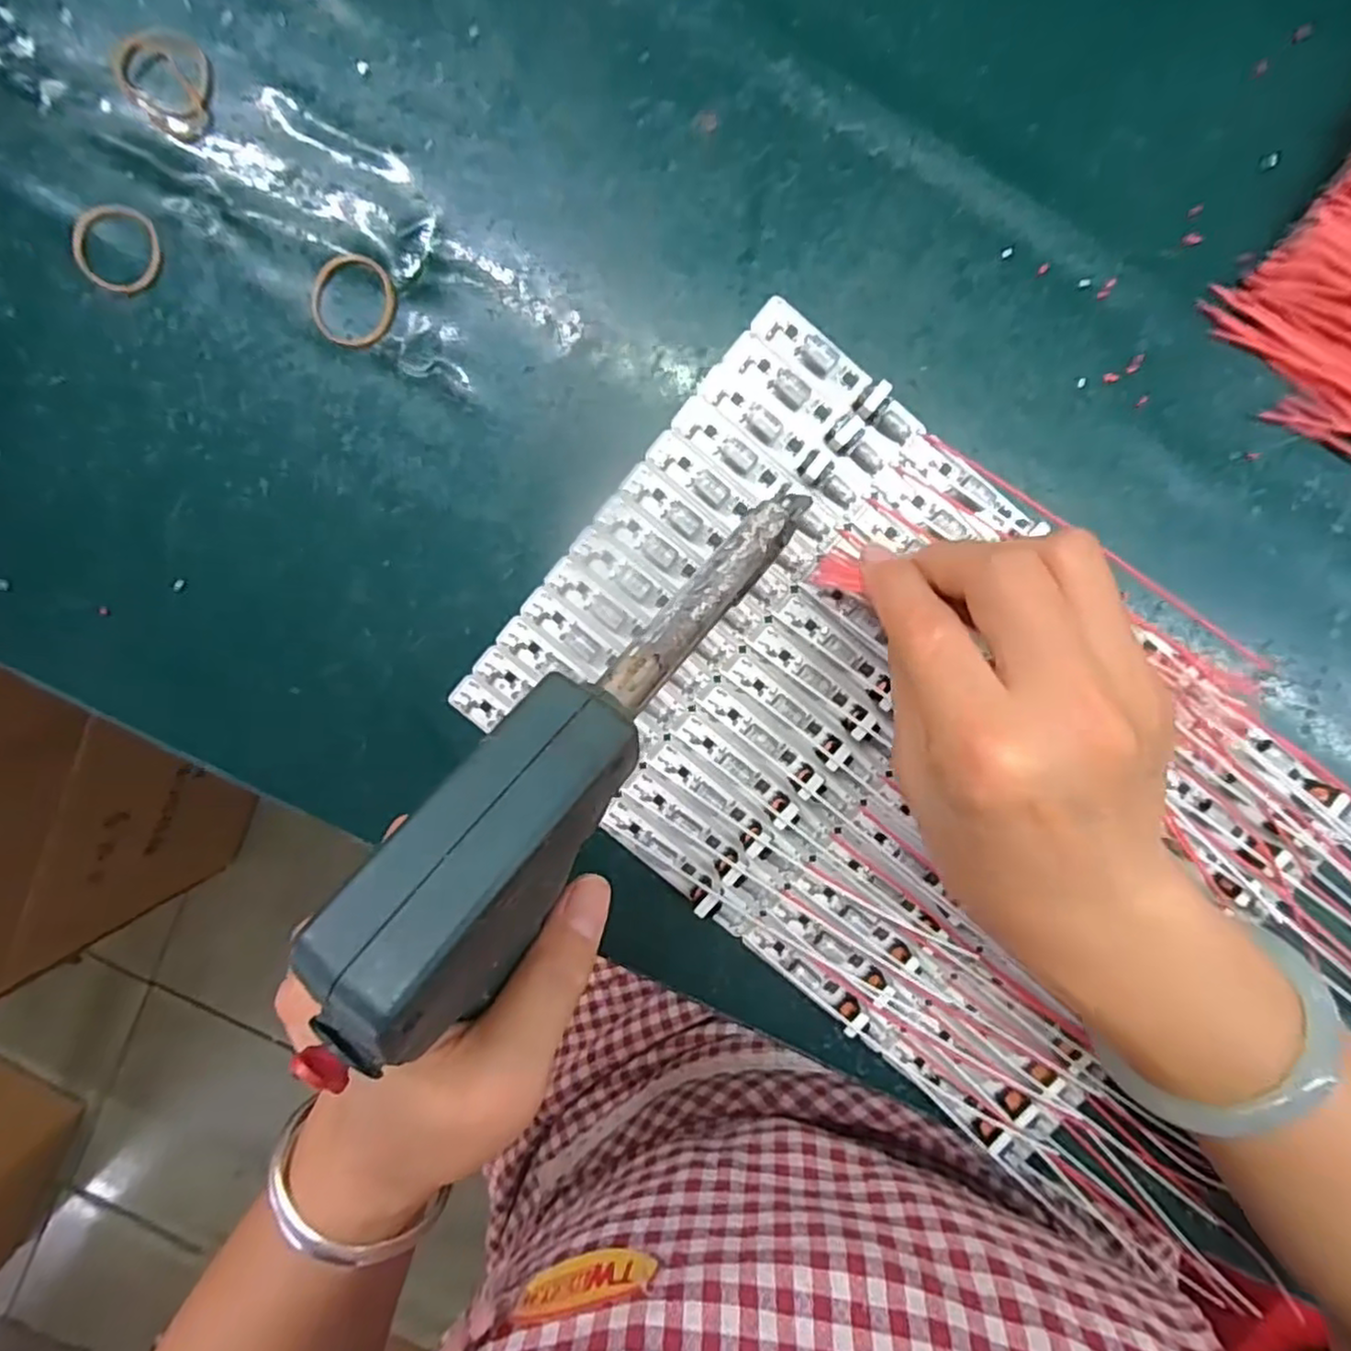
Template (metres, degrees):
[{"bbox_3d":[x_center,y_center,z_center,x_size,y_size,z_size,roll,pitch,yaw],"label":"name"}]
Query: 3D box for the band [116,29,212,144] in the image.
[{"bbox_3d":[-0.181,-0.213,0.248,0.039,0.004,0.030,40,98,-3],"label":"band"}]

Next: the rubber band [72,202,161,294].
[{"bbox_3d":[-0.205,-0.156,0.252,0.031,0.004,0.030,0,98,2],"label":"rubber band"}]

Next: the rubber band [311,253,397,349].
[{"bbox_3d":[-0.118,-0.136,0.252,0.030,0.004,0.032,0,98,2],"label":"rubber band"}]

